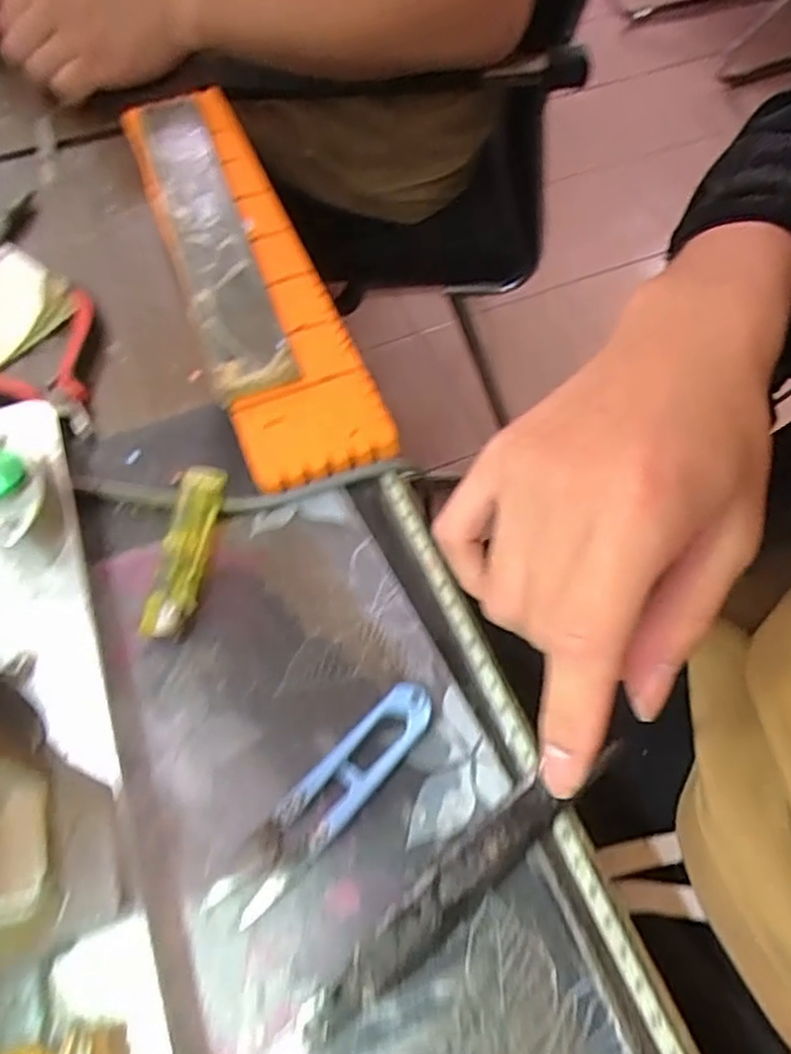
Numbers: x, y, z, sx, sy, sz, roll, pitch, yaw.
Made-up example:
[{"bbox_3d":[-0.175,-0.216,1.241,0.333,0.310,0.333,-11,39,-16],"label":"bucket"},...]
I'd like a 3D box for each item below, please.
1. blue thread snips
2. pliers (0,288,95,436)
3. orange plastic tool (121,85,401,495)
[{"bbox_3d":[-0.025,0.100,0.261,0.022,0.010,0.102,39,68,21],"label":"blue thread snips"},{"bbox_3d":[-0.188,-0.080,0.371,0.081,0.009,0.093,-27,63,-14],"label":"pliers"},{"bbox_3d":[-0.090,-0.156,0.410,0.072,0.018,0.322,-19,61,-10],"label":"orange plastic tool"}]

